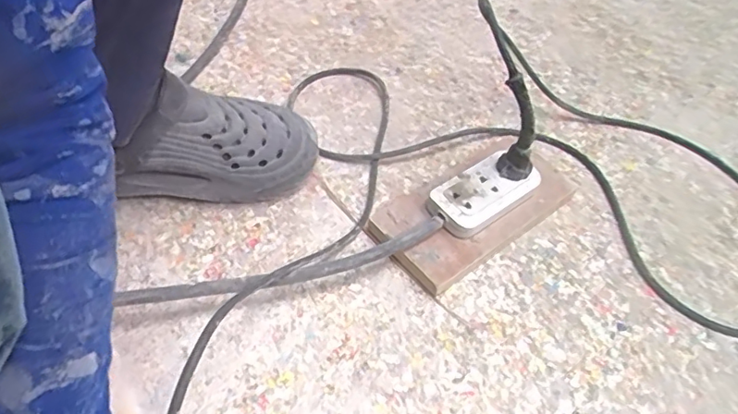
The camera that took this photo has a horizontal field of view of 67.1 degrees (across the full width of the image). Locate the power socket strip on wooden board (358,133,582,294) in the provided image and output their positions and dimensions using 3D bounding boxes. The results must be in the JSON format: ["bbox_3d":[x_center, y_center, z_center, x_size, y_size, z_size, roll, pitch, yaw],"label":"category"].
[{"bbox_3d":[0.111,-0.010,0.575,0.220,0.046,0.113,-29,59,-26],"label":"power socket strip on wooden board"}]

